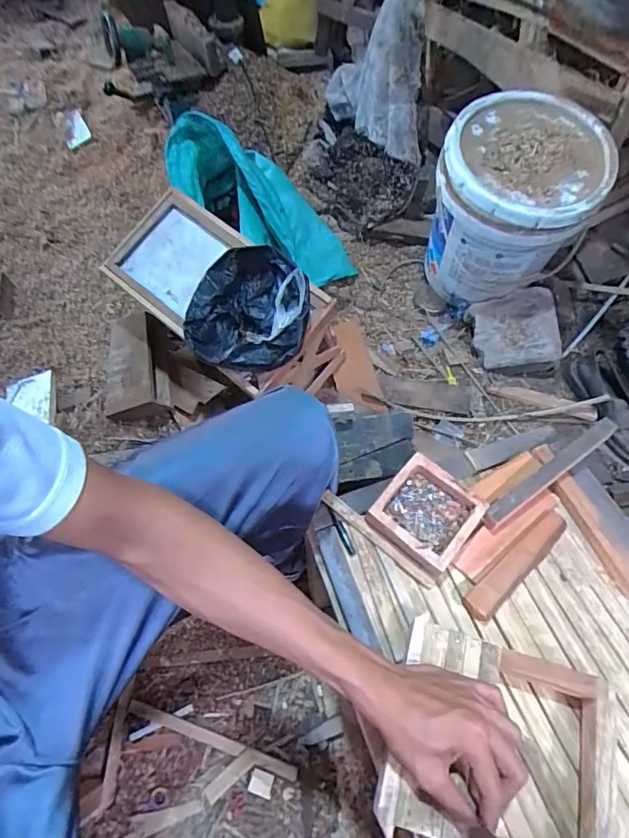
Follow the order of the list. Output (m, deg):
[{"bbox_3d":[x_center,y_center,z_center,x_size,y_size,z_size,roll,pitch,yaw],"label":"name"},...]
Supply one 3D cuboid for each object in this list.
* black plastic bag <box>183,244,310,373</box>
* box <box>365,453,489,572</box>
[{"bbox_3d":[-0.104,-0.169,0.727,0.190,0.077,0.178,-4,60,-3],"label":"black plastic bag"},{"bbox_3d":[0.121,0.104,0.513,0.095,0.038,0.095,36,66,19],"label":"box"}]

